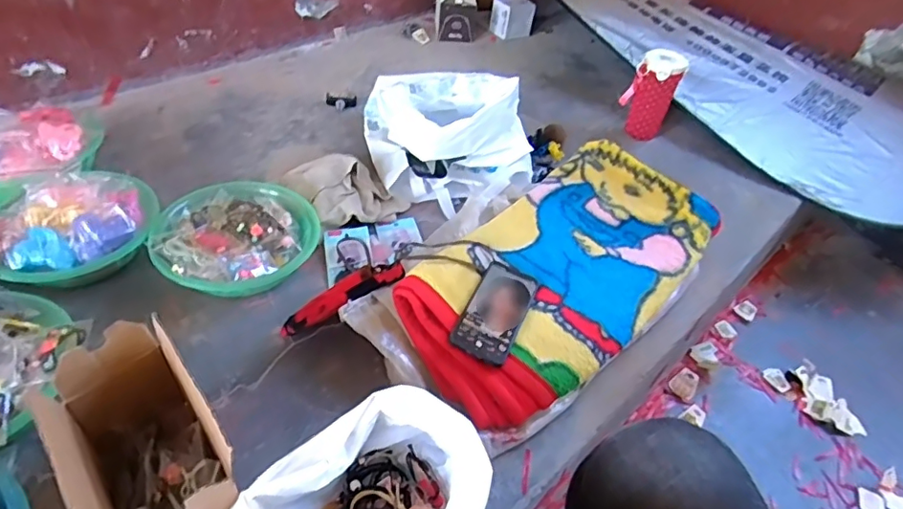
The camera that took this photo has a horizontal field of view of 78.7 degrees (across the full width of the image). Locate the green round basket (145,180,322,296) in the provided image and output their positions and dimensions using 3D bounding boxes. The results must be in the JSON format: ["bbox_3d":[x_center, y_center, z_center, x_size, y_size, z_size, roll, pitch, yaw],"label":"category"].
[{"bbox_3d":[-0.339,-0.025,0.859,0.211,0.073,0.240,29,47,21],"label":"green round basket"}]

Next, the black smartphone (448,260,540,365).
[{"bbox_3d":[0.064,0.075,0.755,0.076,0.014,0.169,26,47,8],"label":"black smartphone"}]

